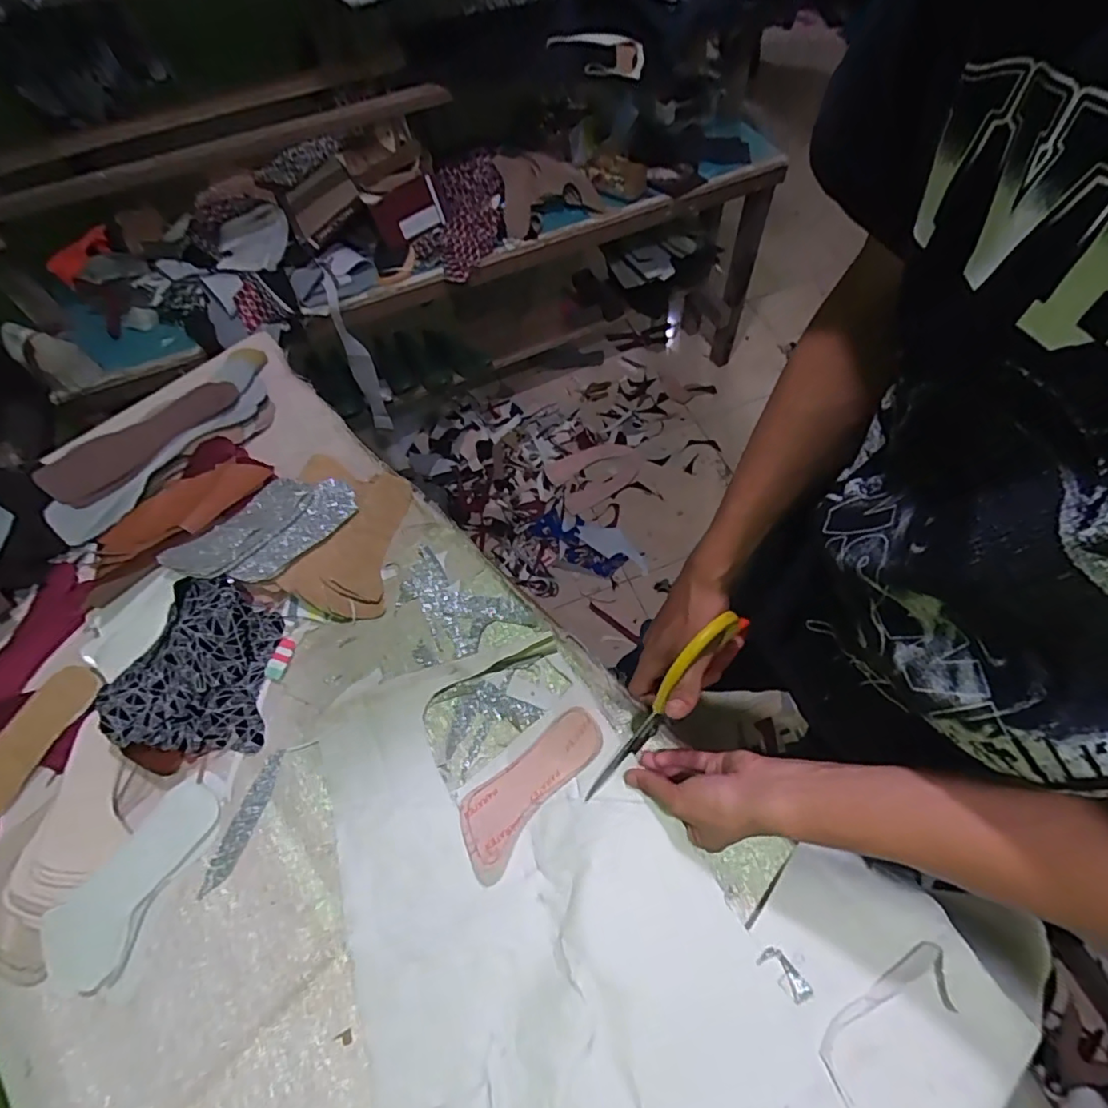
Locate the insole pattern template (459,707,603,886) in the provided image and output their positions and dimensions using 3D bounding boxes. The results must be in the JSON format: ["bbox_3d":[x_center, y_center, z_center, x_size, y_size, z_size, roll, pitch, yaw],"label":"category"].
[{"bbox_3d":[-0.028,0.215,0.547,0.169,0.023,0.069,-48,53,-9],"label":"insole pattern template"}]

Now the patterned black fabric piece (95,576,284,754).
[{"bbox_3d":[-0.384,0.118,0.612,0.152,0.062,0.172,-5,60,1],"label":"patterned black fabric piece"}]

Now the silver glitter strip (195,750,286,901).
[{"bbox_3d":[-0.300,0.259,0.564,0.025,0.004,0.131,13,62,11],"label":"silver glitter strip"}]

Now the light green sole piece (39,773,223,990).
[{"bbox_3d":[-0.391,0.298,0.536,0.071,0.015,0.177,24,64,16],"label":"light green sole piece"}]

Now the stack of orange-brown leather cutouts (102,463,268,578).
[{"bbox_3d":[-0.463,-0.058,0.715,0.213,0.024,0.080,-35,64,-16],"label":"stack of orange-brown leather cutouts"}]

